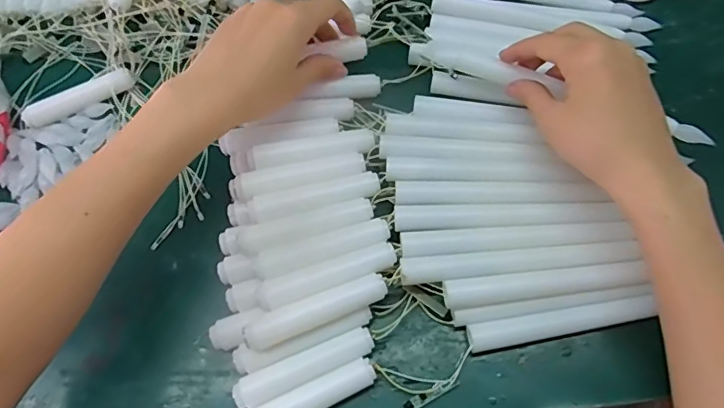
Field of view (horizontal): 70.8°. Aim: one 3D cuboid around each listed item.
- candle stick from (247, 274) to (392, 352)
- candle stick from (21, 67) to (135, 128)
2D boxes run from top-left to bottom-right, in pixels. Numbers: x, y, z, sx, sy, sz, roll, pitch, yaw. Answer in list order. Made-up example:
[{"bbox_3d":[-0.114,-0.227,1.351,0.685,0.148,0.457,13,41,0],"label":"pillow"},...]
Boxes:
[{"bbox_3d":[-0.027,0.068,0.317,0.089,0.018,0.019,-21,66,-5],"label":"candle stick"},{"bbox_3d":[-0.238,-0.090,0.428,0.091,0.012,0.018,-30,67,-9],"label":"candle stick"}]

